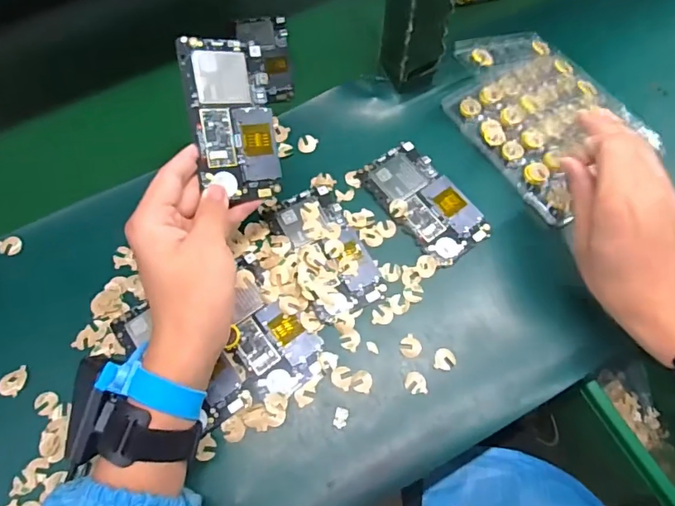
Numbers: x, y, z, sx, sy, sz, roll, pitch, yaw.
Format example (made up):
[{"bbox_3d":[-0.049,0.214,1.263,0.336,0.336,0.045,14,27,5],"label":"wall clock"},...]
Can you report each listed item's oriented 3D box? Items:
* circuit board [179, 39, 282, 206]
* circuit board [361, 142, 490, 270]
[{"bbox_3d":[-0.082,-0.104,0.391,0.064,0.006,0.124,-13,95,-28],"label":"circuit board"},{"bbox_3d":[0.084,-0.049,0.472,0.063,0.009,0.123,-36,70,-13],"label":"circuit board"}]

